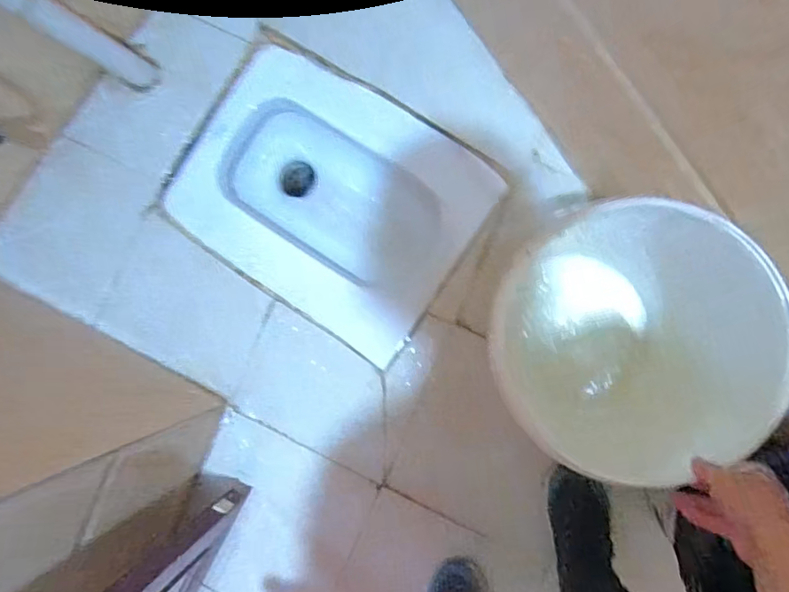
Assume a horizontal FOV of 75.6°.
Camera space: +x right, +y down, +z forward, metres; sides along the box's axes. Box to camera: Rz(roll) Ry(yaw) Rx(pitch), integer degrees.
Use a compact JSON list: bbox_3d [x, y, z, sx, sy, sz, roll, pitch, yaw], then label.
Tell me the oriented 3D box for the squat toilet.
[{"bbox_3d":[-0.108,-0.176,0.951,0.504,0.172,0.379,33,93,7],"label":"squat toilet"}]

